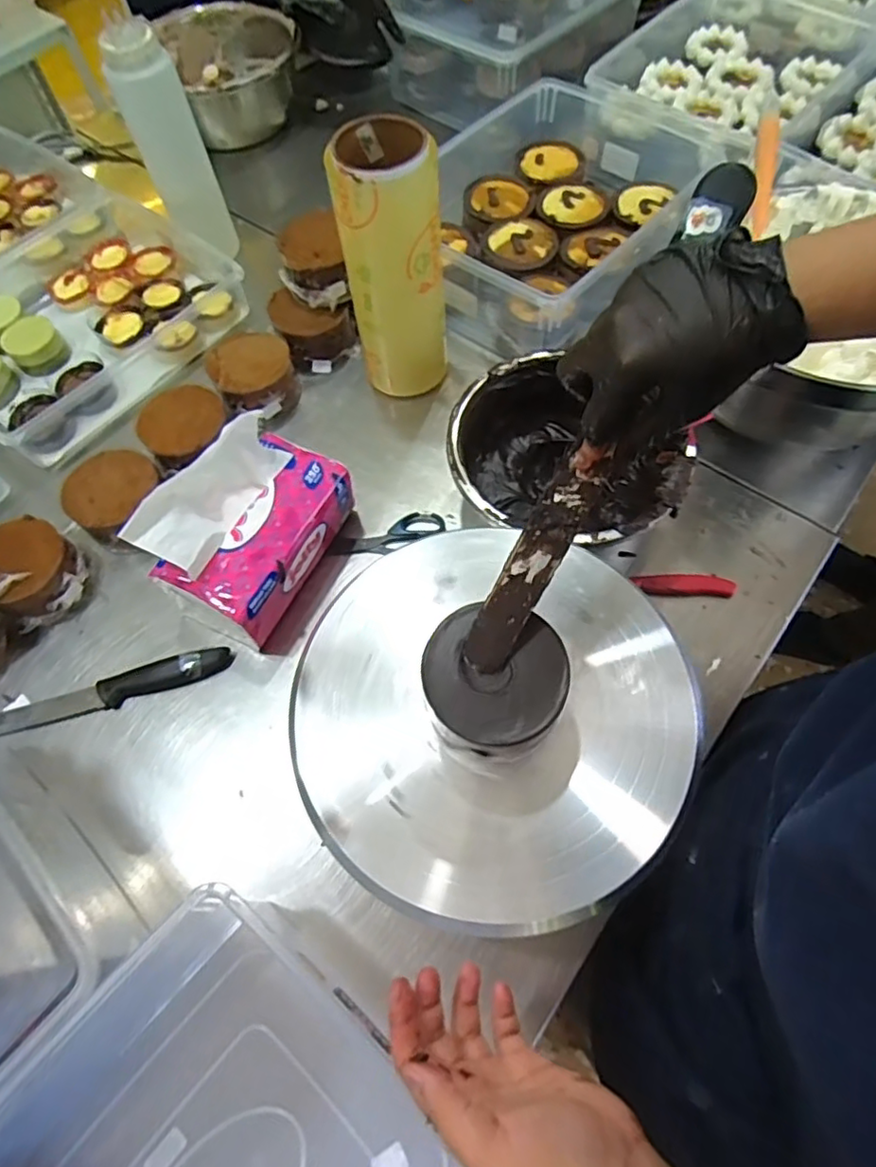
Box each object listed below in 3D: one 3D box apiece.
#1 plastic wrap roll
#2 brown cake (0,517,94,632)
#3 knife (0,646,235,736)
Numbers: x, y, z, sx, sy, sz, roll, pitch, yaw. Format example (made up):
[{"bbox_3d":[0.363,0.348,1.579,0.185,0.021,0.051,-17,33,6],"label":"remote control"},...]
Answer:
[{"bbox_3d":[-0.045,-0.328,0.654,0.098,0.254,0.087,-8,64,-1],"label":"plastic wrap roll"},{"bbox_3d":[-0.412,-0.014,0.635,0.079,0.065,0.099,-20,65,-7],"label":"brown cake"},{"bbox_3d":[-0.331,0.109,0.598,0.255,0.019,0.030,-16,64,-5],"label":"knife"}]

